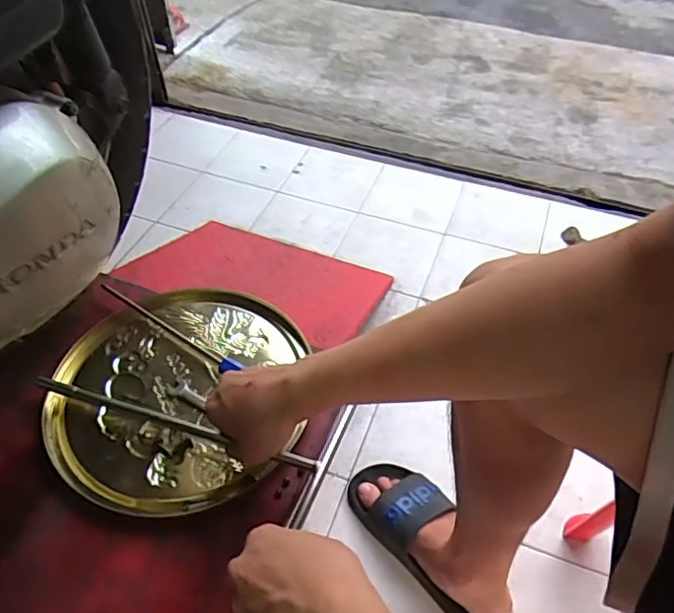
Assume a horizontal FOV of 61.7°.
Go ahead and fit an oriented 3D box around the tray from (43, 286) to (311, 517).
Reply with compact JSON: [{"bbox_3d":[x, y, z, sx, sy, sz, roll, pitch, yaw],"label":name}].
[{"bbox_3d":[-0.161,0.081,0.575,0.239,0.021,0.252,0,50,-1],"label":"tray"}]

